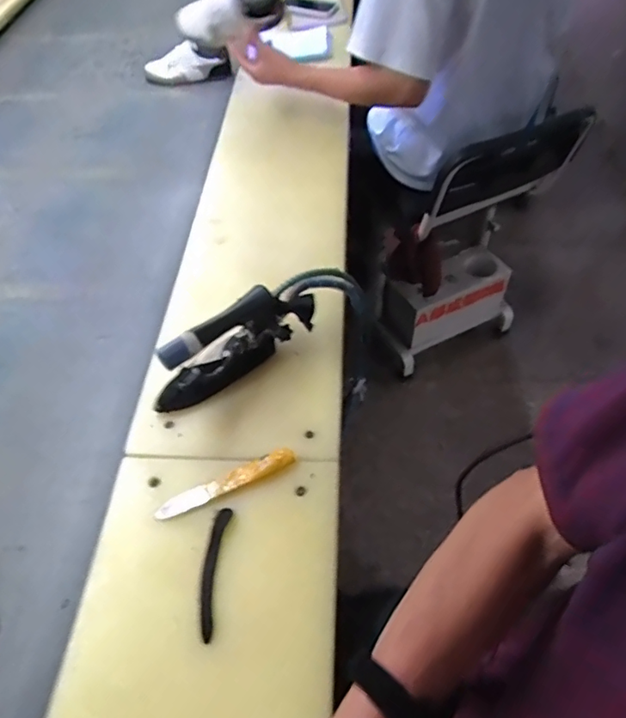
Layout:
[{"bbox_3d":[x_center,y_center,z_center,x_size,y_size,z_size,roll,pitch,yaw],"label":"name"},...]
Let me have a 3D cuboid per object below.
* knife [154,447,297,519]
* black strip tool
[{"bbox_3d":[-0.102,0.147,0.641,0.170,0.022,0.028,-23,58,-5],"label":"knife"},{"bbox_3d":[-0.109,0.231,0.588,0.022,0.011,0.135,2,52,5],"label":"black strip tool"}]

